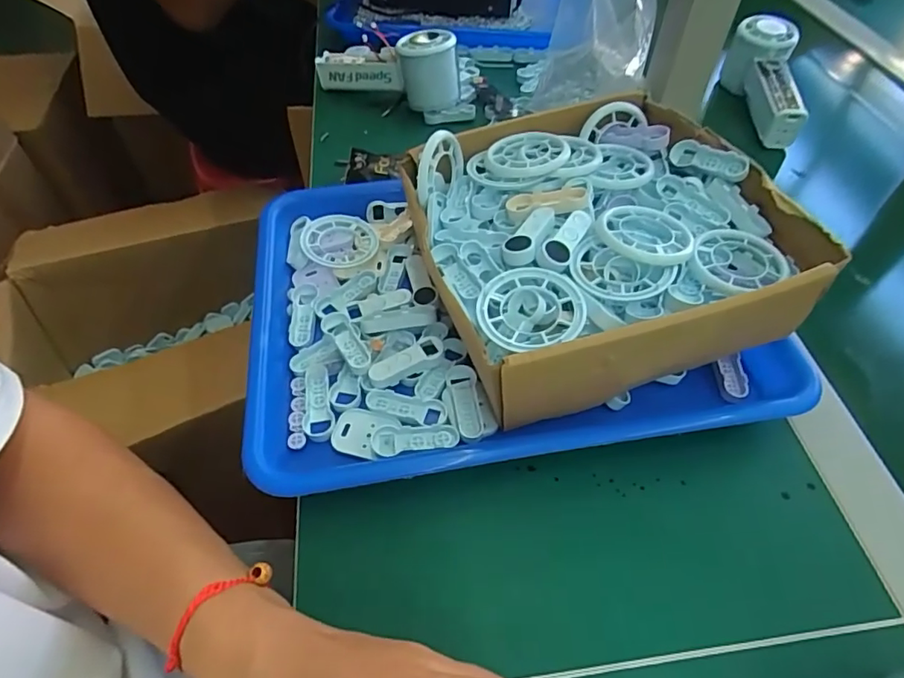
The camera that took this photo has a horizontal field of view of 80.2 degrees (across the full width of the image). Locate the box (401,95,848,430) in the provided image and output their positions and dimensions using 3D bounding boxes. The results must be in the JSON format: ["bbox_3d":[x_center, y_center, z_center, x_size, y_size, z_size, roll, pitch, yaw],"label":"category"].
[{"bbox_3d":[0.090,-0.057,0.350,0.210,0.090,0.202,-14,53,-11],"label":"box"}]

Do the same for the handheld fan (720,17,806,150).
[{"bbox_3d":[0.319,-0.252,0.537,0.054,0.068,0.145,-1,66,-1],"label":"handheld fan"}]

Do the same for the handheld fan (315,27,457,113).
[{"bbox_3d":[-0.065,-0.280,0.551,0.155,0.076,0.052,19,54,14],"label":"handheld fan"}]

